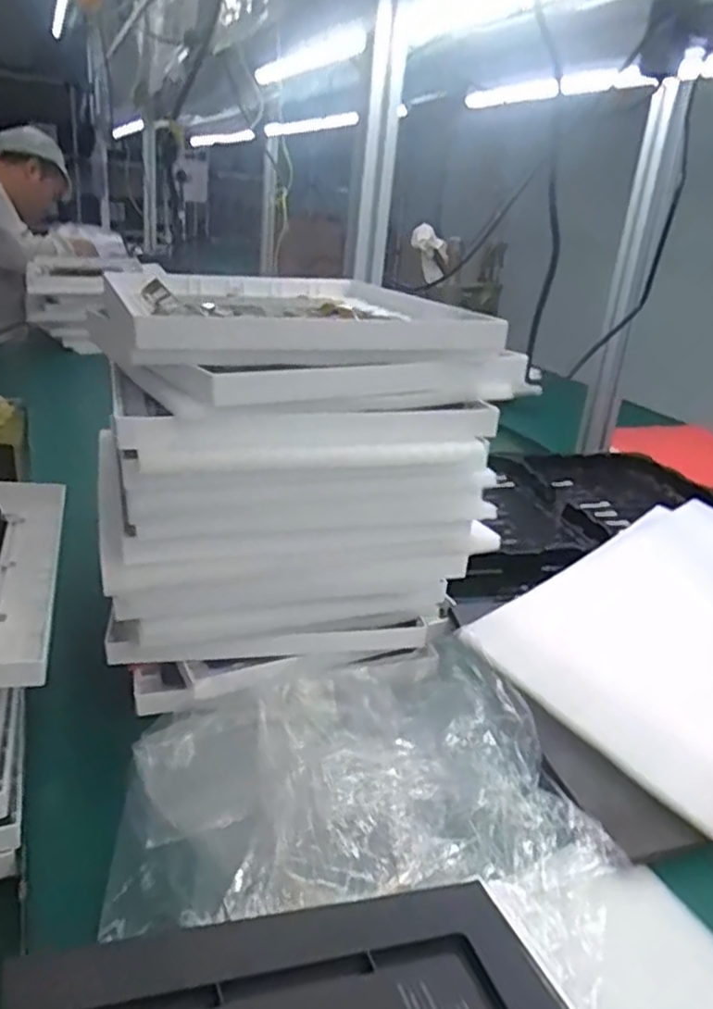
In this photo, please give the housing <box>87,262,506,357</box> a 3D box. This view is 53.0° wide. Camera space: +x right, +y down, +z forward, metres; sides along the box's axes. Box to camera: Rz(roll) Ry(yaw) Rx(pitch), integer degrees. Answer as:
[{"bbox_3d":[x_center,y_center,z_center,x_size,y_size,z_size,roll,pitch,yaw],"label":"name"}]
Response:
[{"bbox_3d":[-0.061,-0.164,0.581,0.248,0.027,0.317,-4,25,-21],"label":"housing"}]

